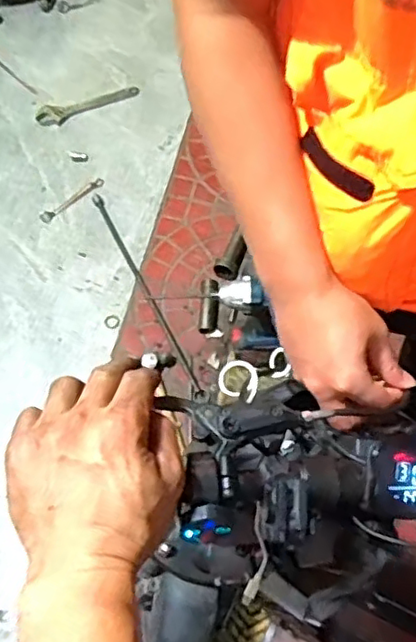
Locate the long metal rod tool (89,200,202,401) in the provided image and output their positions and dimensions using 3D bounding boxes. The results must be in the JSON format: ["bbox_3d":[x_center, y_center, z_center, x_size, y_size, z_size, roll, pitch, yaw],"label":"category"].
[{"bbox_3d":[-0.148,-0.077,1.419,0.022,0.013,0.587,-26,63,-8],"label":"long metal rod tool"}]

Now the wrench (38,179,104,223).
[{"bbox_3d":[-0.340,-0.304,1.544,0.184,0.008,0.031,-39,65,-14],"label":"wrench"}]

